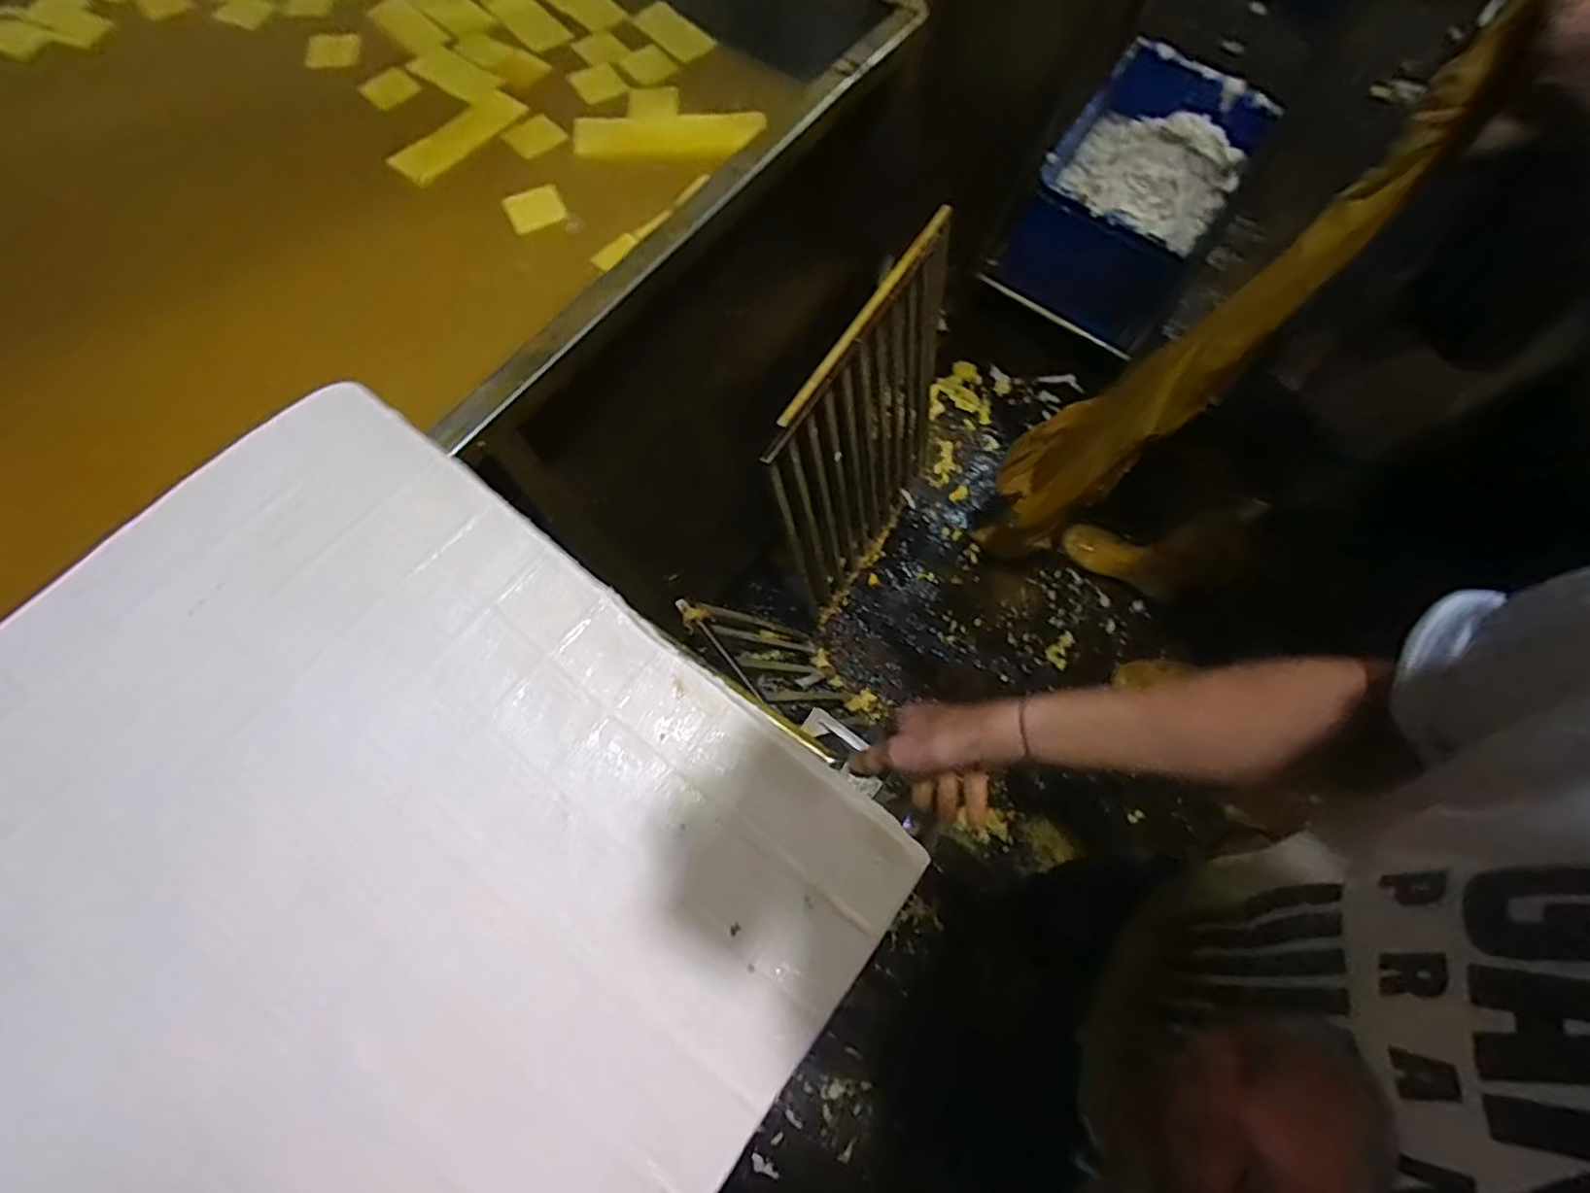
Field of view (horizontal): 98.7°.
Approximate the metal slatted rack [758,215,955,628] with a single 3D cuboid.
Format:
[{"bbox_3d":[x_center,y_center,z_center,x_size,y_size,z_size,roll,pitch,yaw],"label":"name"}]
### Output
[{"bbox_3d":[0.138,-0.278,1.241,0.049,0.639,0.529,26,71,18],"label":"metal slatted rack"}]

